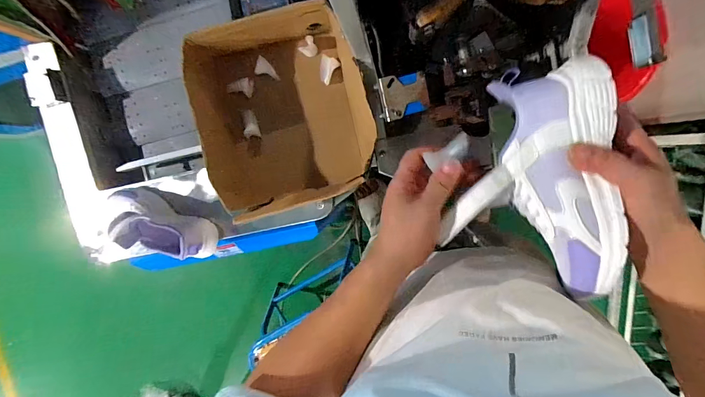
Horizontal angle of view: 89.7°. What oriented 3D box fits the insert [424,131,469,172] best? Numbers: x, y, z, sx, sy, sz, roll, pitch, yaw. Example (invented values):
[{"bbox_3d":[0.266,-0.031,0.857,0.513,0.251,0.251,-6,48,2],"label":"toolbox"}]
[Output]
[{"bbox_3d":[0.105,-0.050,0.383,0.047,0.011,0.025,-27,93,18],"label":"insert"}]

